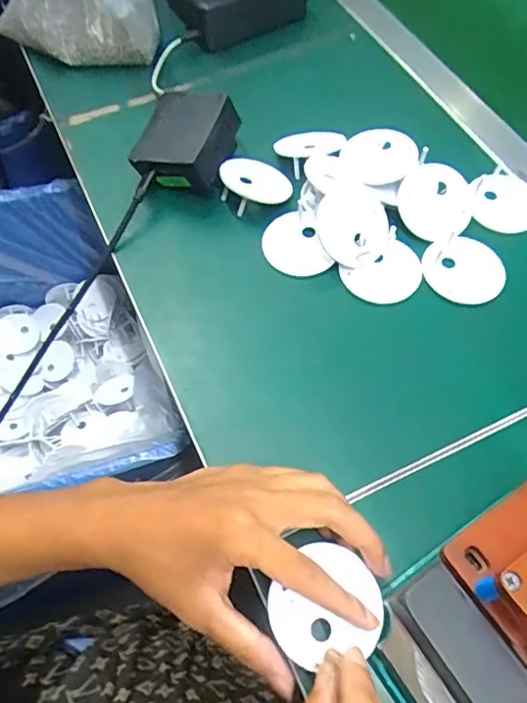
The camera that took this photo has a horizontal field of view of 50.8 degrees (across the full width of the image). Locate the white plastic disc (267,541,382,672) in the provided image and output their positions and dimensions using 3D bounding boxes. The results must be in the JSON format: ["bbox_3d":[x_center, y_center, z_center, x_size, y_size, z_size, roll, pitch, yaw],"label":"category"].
[{"bbox_3d":[0.033,0.134,0.299,0.060,0.004,0.058,3,64,-7],"label":"white plastic disc"}]

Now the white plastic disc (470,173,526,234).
[{"bbox_3d":[0.205,-0.127,0.466,0.061,0.012,0.061,0,60,-1],"label":"white plastic disc"}]

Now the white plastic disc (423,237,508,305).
[{"bbox_3d":[0.158,-0.064,0.435,0.063,0.006,0.056,-7,71,-5],"label":"white plastic disc"}]

